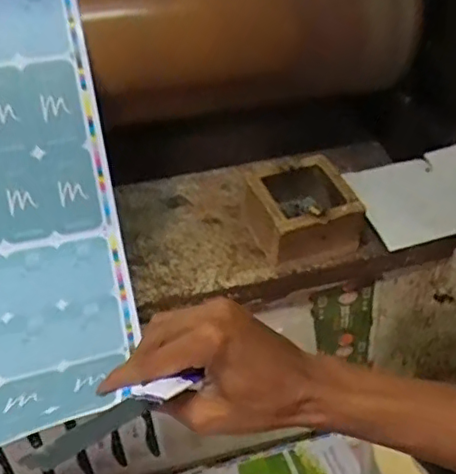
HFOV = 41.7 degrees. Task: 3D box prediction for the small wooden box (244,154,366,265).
[{"bbox_3d":[0.098,-0.033,0.793,0.120,0.091,0.123,-14,39,-15],"label":"small wooden box"}]

